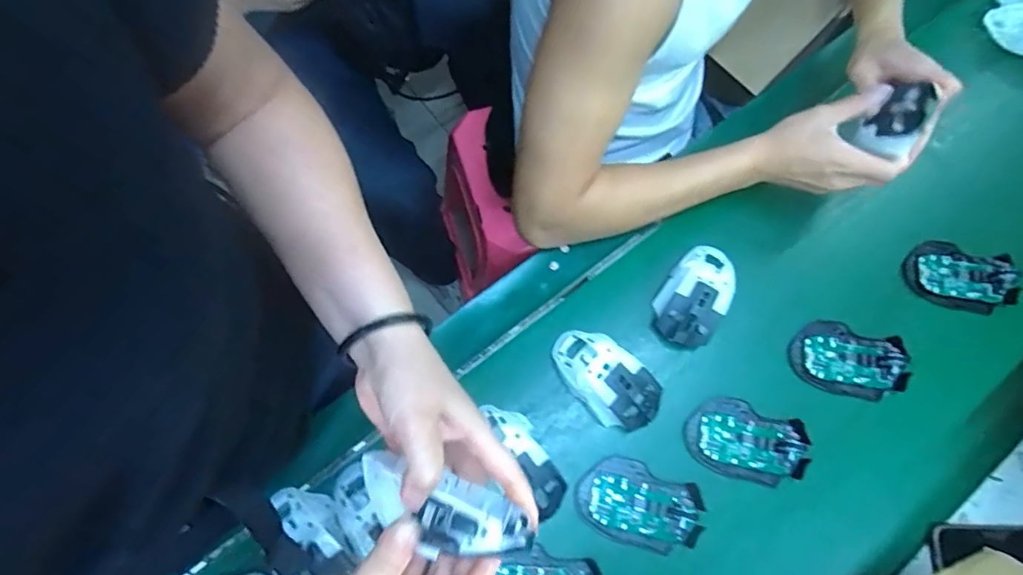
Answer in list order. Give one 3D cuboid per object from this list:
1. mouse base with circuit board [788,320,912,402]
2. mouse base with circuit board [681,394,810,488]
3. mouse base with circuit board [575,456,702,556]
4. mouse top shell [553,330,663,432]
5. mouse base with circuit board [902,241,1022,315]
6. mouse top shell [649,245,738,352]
[{"bbox_3d":[0.350,0.075,0.559,0.113,0.016,0.073,18,73,4],"label":"mouse base with circuit board"},{"bbox_3d":[0.230,0.150,0.529,0.111,0.013,0.072,15,73,3],"label":"mouse base with circuit board"},{"bbox_3d":[0.120,0.205,0.509,0.114,0.014,0.071,22,73,5],"label":"mouse base with circuit board"},{"bbox_3d":[0.092,0.089,0.535,0.115,0.032,0.061,40,76,10],"label":"mouse top shell"},{"bbox_3d":[0.492,-0.013,0.588,0.115,0.017,0.072,22,73,5],"label":"mouse base with circuit board"},{"bbox_3d":[0.193,0.003,0.561,0.064,0.028,0.113,28,74,7],"label":"mouse top shell"}]

